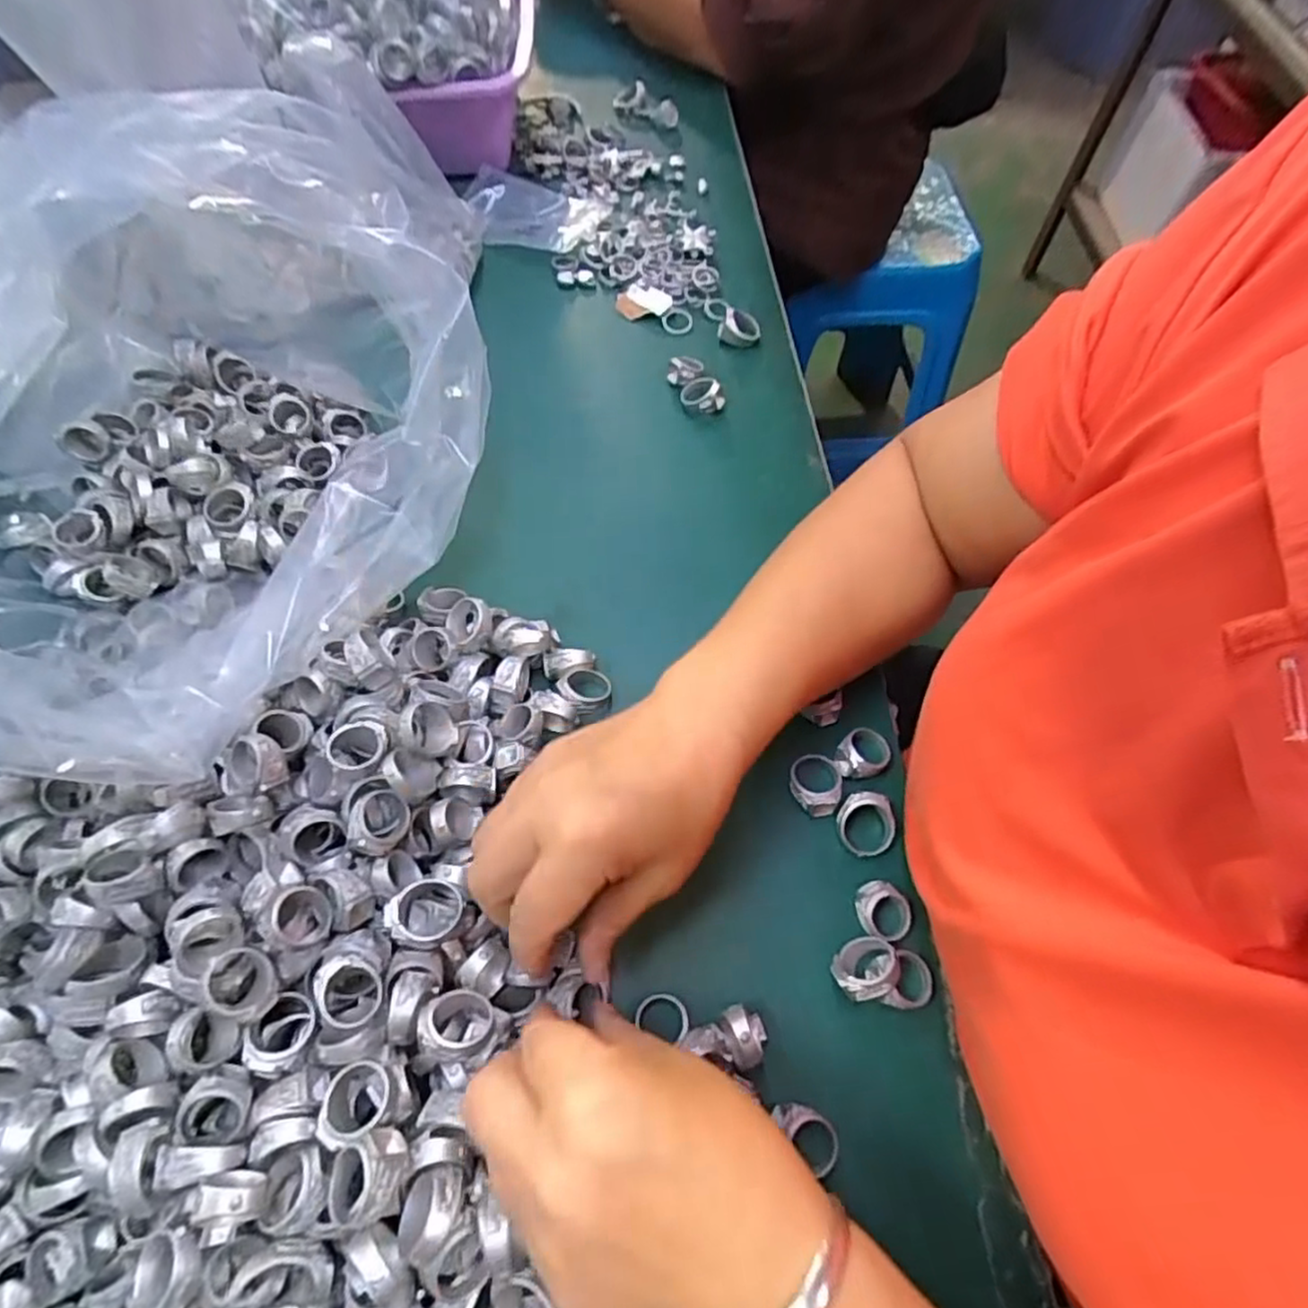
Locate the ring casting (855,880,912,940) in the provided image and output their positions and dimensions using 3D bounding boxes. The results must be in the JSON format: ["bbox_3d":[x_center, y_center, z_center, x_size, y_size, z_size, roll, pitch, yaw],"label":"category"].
[{"bbox_3d":[0.105,0.118,0.320,0.026,0.010,0.024,0,63,0],"label":"ring casting"}]

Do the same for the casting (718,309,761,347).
[{"bbox_3d":[0.062,-0.238,0.506,0.030,0.022,0.020,2,63,1],"label":"casting"}]

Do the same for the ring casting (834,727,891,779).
[{"bbox_3d":[0.106,0.050,0.355,0.028,0.010,0.023,-32,67,-15],"label":"ring casting"}]

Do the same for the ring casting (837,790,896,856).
[{"bbox_3d":[0.102,0.081,0.337,0.026,0.014,0.029,-20,64,-10],"label":"ring casting"}]

